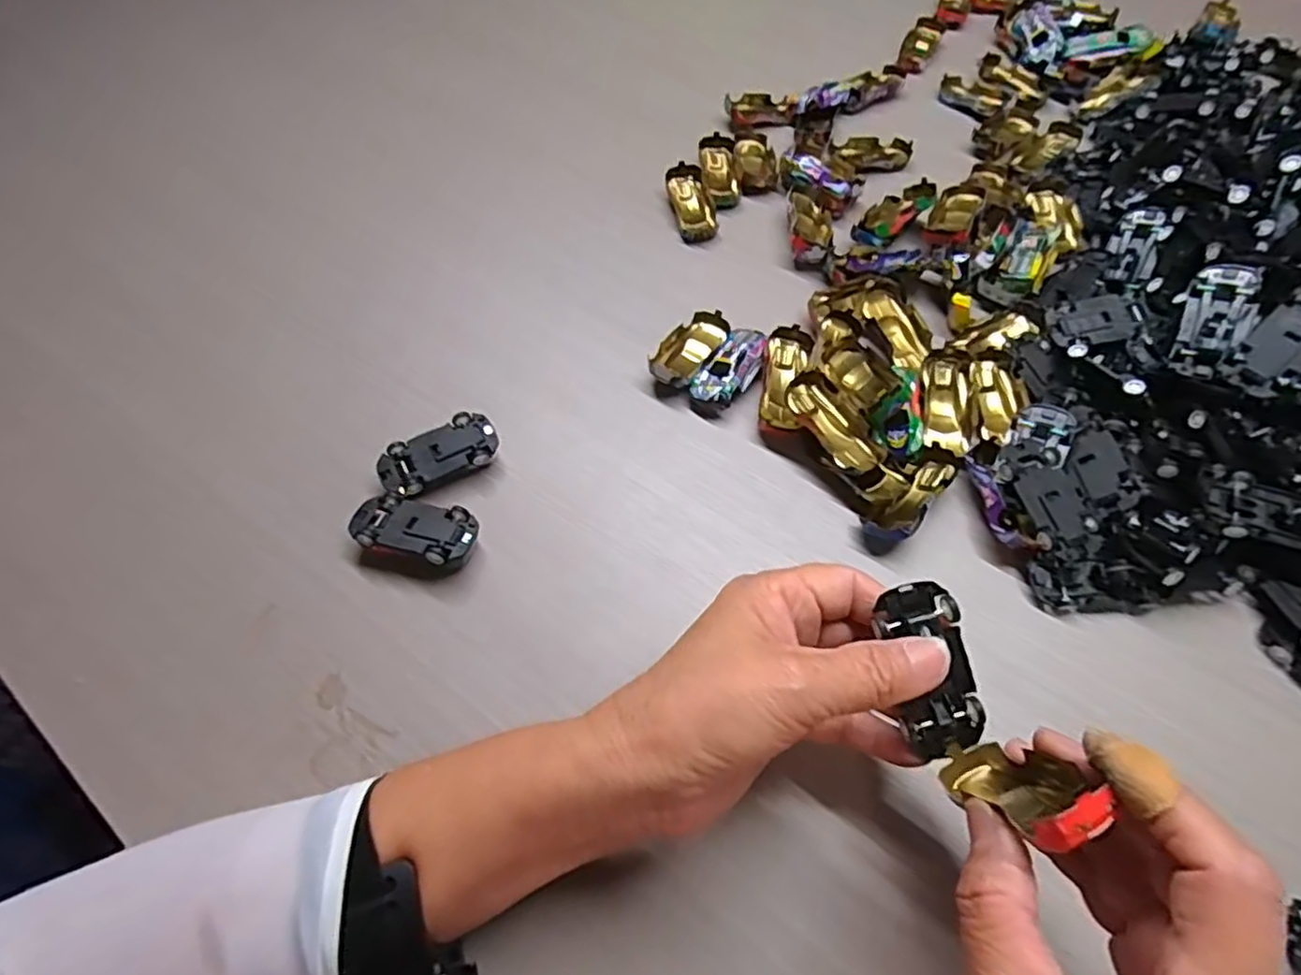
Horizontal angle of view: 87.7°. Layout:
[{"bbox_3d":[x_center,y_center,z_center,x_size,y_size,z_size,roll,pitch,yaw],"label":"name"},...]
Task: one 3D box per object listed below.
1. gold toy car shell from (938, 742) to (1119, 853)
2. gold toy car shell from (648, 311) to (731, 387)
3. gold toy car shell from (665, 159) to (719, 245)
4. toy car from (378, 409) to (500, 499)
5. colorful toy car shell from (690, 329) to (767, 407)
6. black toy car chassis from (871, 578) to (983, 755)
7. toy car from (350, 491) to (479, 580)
[{"bbox_3d":[0.121,0.099,0.222,0.025,0.067,0.023,10,78,6],"label":"gold toy car shell"},{"bbox_3d":[0.025,-0.084,0.425,0.032,0.024,0.066,28,65,15],"label":"gold toy car shell"},{"bbox_3d":[0.032,-0.208,0.496,0.030,0.019,0.064,-11,61,-5],"label":"gold toy car shell"},{"bbox_3d":[-0.117,-0.016,0.380,0.065,0.021,0.032,-27,64,-13],"label":"toy car"},{"bbox_3d":[0.049,-0.071,0.410,0.028,0.018,0.059,32,66,17],"label":"colorful toy car shell"},{"bbox_3d":[0.107,0.069,0.255,0.031,0.010,0.065,-14,90,-6],"label":"black toy car chassis"},{"bbox_3d":[-0.123,0.026,0.354,0.062,0.020,0.039,13,62,8],"label":"toy car"}]

